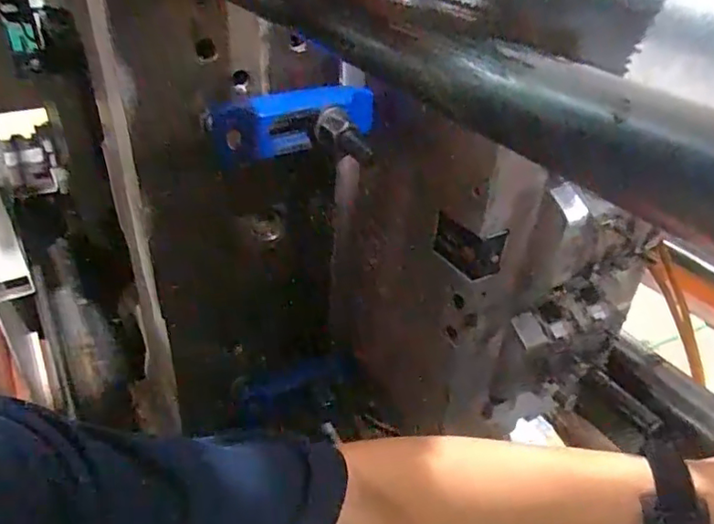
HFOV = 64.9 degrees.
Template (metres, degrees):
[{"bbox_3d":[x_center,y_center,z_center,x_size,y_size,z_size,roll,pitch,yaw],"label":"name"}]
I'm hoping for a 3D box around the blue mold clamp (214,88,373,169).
[{"bbox_3d":[-0.052,-0.108,0.429,0.128,0.056,0.038,-15,35,5],"label":"blue mold clamp"}]

